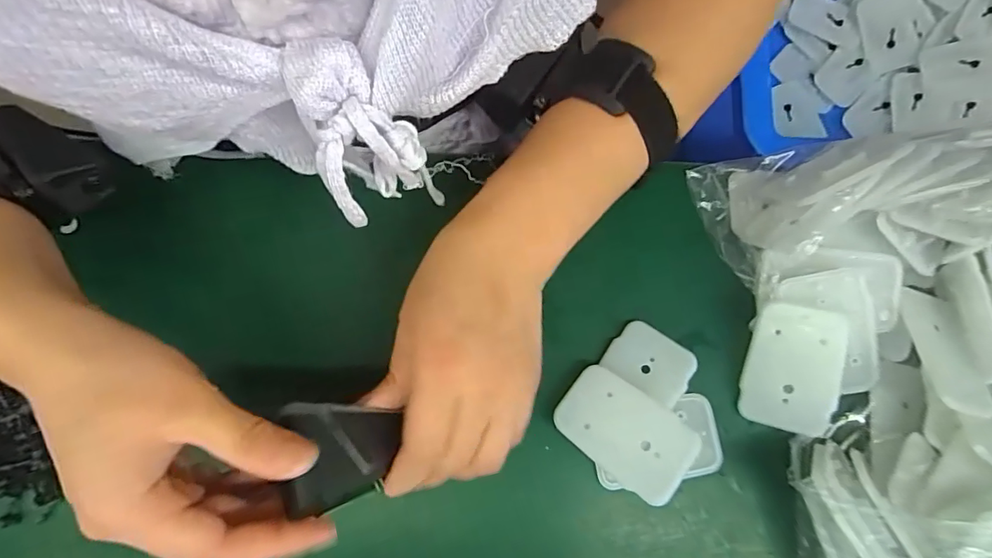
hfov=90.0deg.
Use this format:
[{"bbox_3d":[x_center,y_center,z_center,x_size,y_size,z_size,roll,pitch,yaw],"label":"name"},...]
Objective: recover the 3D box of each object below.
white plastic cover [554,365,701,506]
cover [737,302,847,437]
[{"bbox_3d":[0.067,0.079,0.258,0.067,0.004,0.043,35,81,21],"label":"white plastic cover"},{"bbox_3d":[0.158,0.047,0.264,0.044,0.007,0.065,11,93,24],"label":"cover"}]

